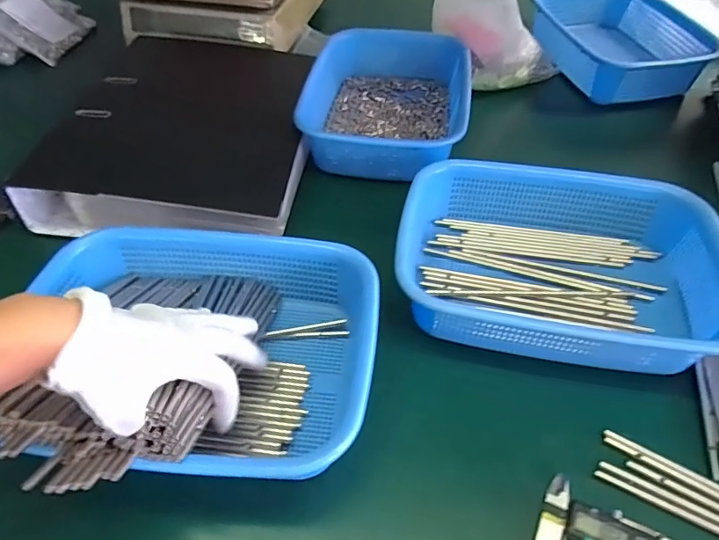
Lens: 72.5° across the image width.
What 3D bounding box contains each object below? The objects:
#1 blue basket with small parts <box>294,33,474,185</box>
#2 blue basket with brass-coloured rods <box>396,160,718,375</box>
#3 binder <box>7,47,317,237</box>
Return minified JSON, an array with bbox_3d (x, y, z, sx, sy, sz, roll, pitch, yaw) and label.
[{"bbox_3d":[0.040,-0.238,0.688,0.210,0.073,0.278,8,49,6],"label":"blue basket with small parts"},{"bbox_3d":[0.188,-0.015,0.480,0.287,0.066,0.205,10,49,8],"label":"blue basket with brass-coloured rods"},{"bbox_3d":[-0.220,-0.210,0.658,0.303,0.090,0.394,1,49,0],"label":"binder"}]

